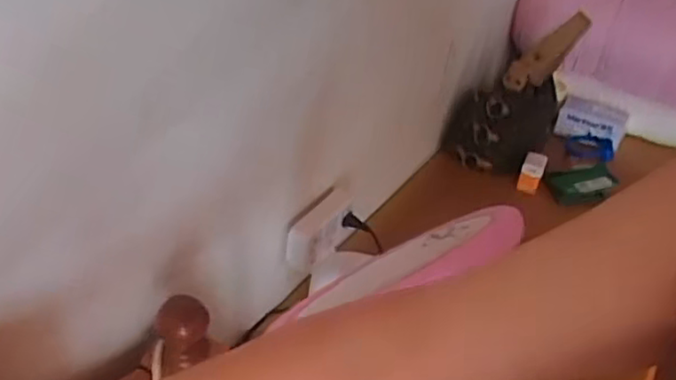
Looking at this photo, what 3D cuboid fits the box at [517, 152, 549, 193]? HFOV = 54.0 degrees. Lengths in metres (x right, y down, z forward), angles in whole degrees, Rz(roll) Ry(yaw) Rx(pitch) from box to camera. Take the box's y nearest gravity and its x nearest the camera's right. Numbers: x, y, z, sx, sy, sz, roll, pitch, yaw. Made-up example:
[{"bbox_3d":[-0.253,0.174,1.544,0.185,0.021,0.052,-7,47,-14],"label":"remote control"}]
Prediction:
[{"bbox_3d":[0.403,-0.037,1.381,0.044,0.021,0.103,19,61,19],"label":"box"}]

